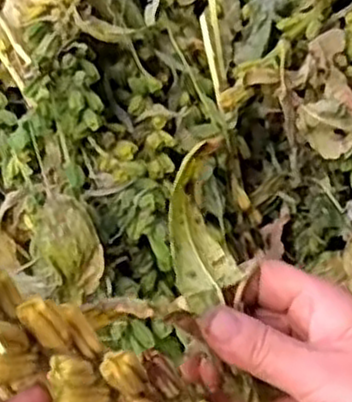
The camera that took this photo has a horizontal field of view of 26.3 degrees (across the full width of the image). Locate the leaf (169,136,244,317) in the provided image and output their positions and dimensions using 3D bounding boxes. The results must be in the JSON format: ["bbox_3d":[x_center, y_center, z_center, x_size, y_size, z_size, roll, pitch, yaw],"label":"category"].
[{"bbox_3d":[0.012,0.013,0.358,0.029,0.017,0.082,-7,68,-1],"label":"leaf"}]

